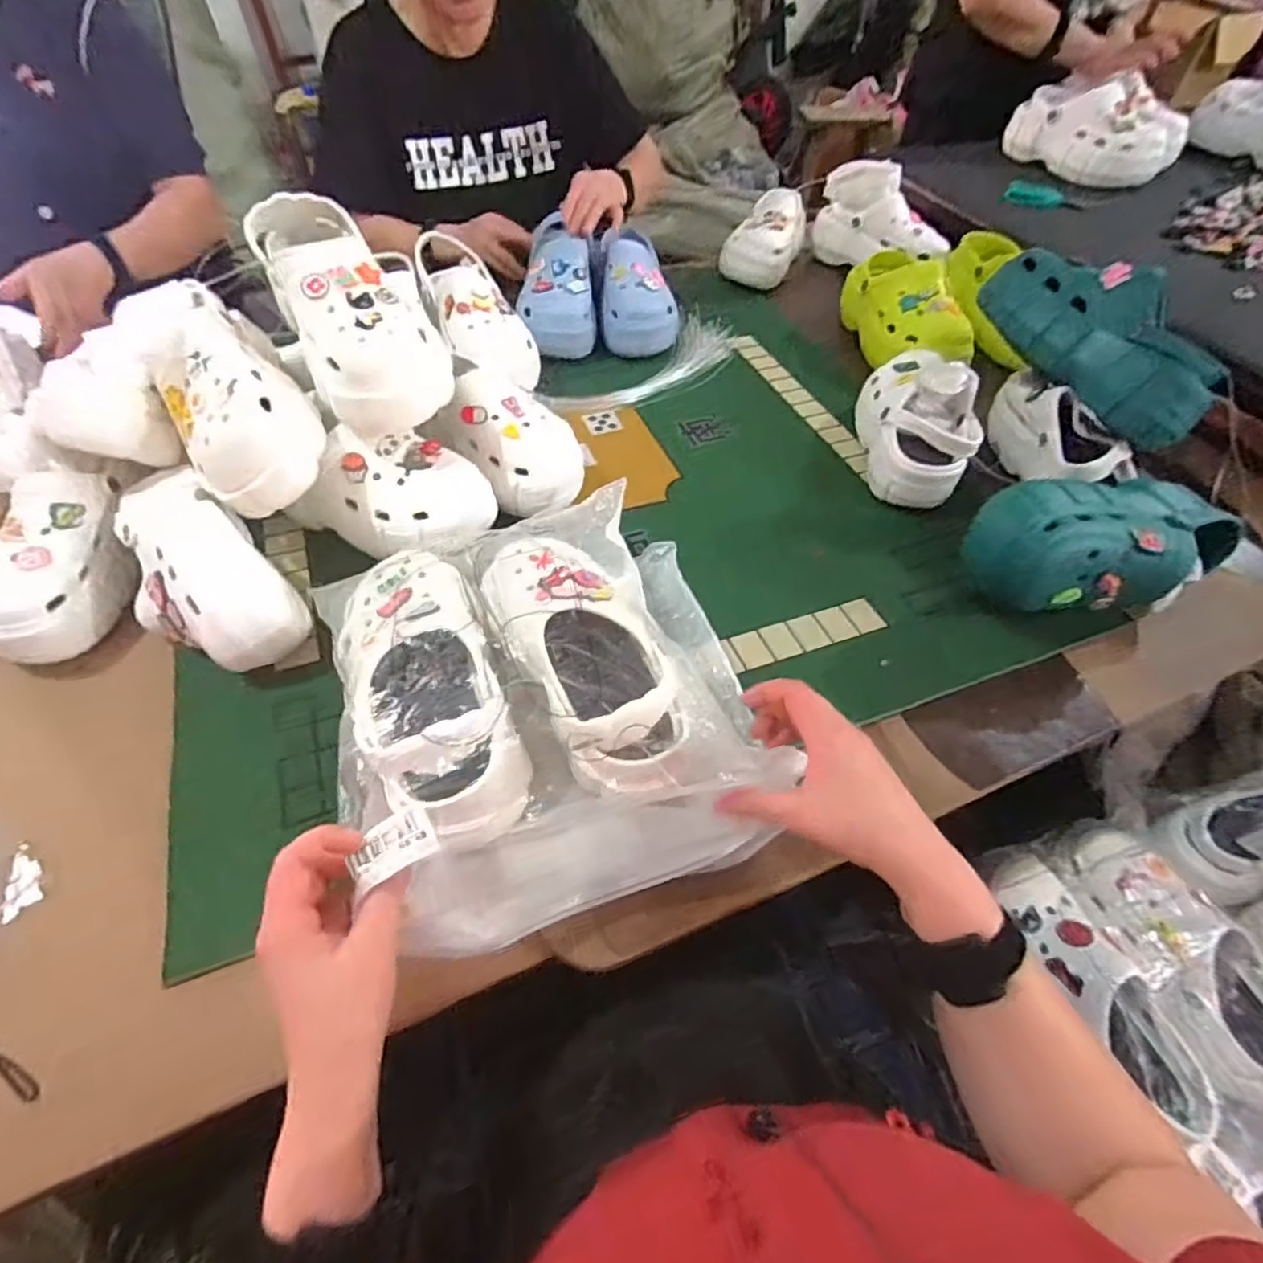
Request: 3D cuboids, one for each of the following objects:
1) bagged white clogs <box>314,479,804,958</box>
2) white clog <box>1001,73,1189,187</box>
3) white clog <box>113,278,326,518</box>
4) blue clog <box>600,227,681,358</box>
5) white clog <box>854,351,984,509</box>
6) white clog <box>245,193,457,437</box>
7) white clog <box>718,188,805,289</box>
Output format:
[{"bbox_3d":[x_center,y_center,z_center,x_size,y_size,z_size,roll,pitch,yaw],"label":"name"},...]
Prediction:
[{"bbox_3d":[-0.059,0.034,0.498,0.307,0.109,0.320,-20,55,-16],"label":"bagged white clogs"},{"bbox_3d":[0.815,-0.882,1.126,0.127,0.119,0.263,-31,59,-22],"label":"white clog"},{"bbox_3d":[-0.353,-0.210,0.570,0.110,0.091,0.222,-27,75,-20],"label":"white clog"},{"bbox_3d":[0.007,-0.503,0.939,0.110,0.105,0.218,-3,53,-3],"label":"blue clog"},{"bbox_3d":[0.329,-0.254,0.739,0.100,0.106,0.219,6,53,4],"label":"white clog"},{"bbox_3d":[-0.256,-0.296,0.601,0.120,0.116,0.209,-23,56,-18],"label":"white clog"},{"bbox_3d":[0.230,-0.672,1.081,0.114,0.079,0.210,21,69,14],"label":"white clog"}]

